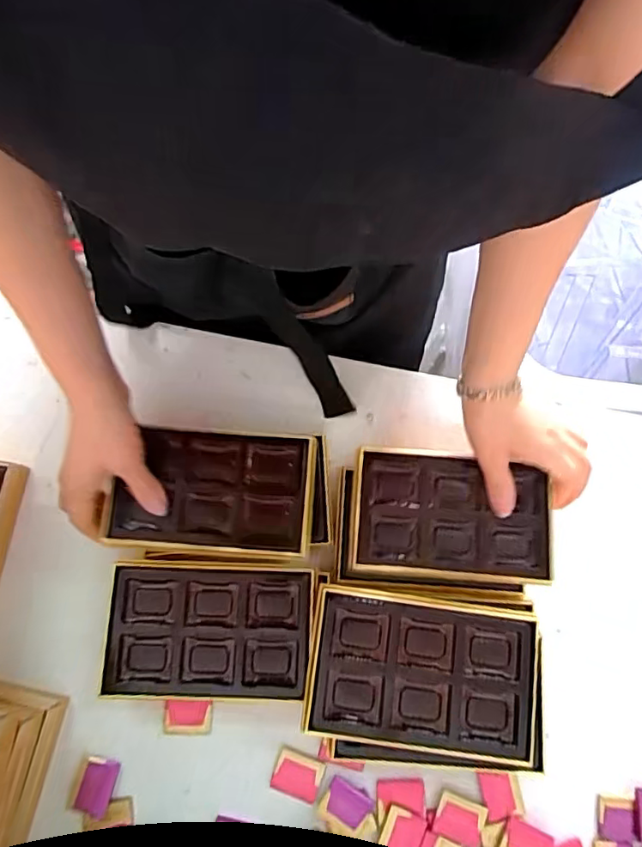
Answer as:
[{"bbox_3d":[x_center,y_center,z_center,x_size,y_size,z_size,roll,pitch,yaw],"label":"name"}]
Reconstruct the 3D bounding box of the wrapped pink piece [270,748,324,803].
[{"bbox_3d":[-0.020,0.295,0.468,0.040,0.004,0.033,19,76,4],"label":"wrapped pink piece"}]

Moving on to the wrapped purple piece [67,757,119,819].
[{"bbox_3d":[-0.186,0.299,0.461,0.030,0.005,0.040,14,76,3],"label":"wrapped purple piece"}]

